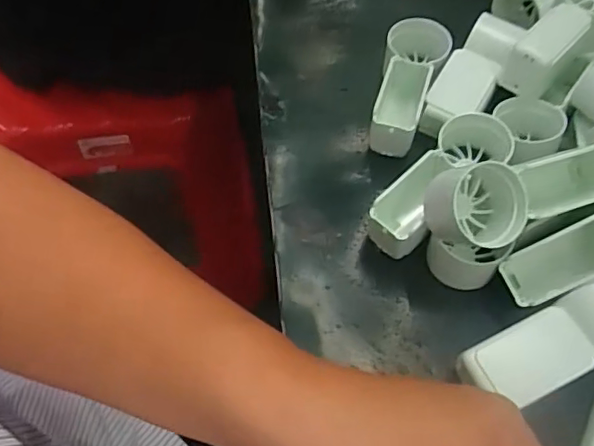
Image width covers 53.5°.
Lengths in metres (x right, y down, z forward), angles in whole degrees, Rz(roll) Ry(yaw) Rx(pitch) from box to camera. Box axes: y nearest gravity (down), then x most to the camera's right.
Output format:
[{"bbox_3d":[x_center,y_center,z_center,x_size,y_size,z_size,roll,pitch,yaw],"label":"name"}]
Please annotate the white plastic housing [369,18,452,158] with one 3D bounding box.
[{"bbox_3d":[0.069,-0.088,0.375,0.037,0.035,0.098,17,73,7],"label":"white plastic housing"}]

